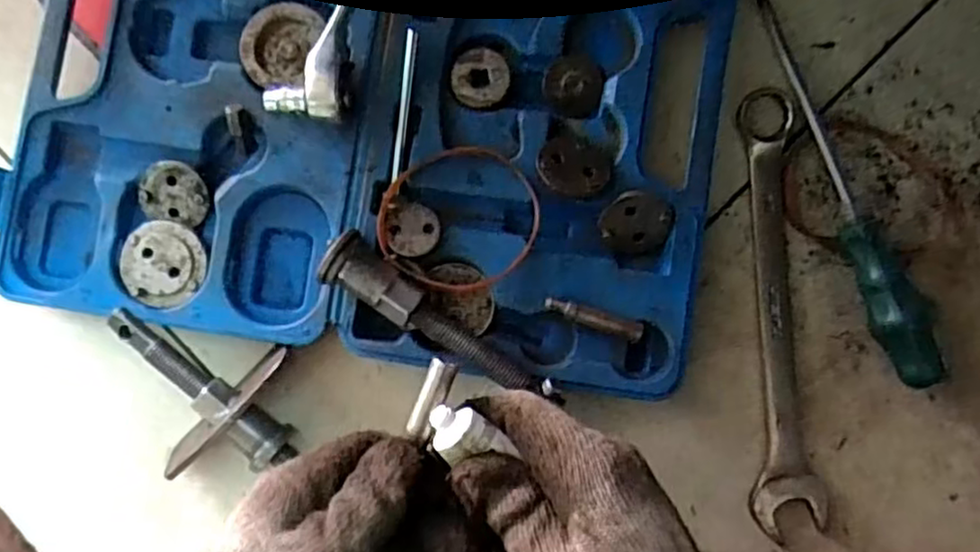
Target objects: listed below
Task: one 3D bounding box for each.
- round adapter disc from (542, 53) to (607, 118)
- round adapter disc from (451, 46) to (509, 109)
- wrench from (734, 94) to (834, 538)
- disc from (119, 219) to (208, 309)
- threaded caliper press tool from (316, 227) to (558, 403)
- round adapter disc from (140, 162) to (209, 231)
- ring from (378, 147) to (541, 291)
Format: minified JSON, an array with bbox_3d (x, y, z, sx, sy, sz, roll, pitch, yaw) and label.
[{"bbox_3d":[0.050,-0.111,0.417,0.035,0.009,0.034,0,85,1],"label":"round adapter disc"},{"bbox_3d":[-0.005,-0.116,0.415,0.033,0.005,0.036,0,85,1],"label":"round adapter disc"},{"bbox_3d":[0.170,0.019,0.414,0.040,0.014,0.250,0,85,1],"label":"wrench"},{"bbox_3d":[-0.191,-0.007,0.415,0.049,0.004,0.049,0,85,1],"label":"disc"},{"bbox_3d":[-0.026,0.027,0.396,0.145,0.031,0.026,35,87,-9],"label":"threaded caliper press tool"},{"bbox_3d":[-0.186,-0.049,0.419,0.038,0.004,0.036,12,103,-6],"label":"round adapter disc"},{"bbox_3d":[-0.017,-0.032,0.396,0.089,0.012,0.079,2,85,1],"label":"ring"}]

